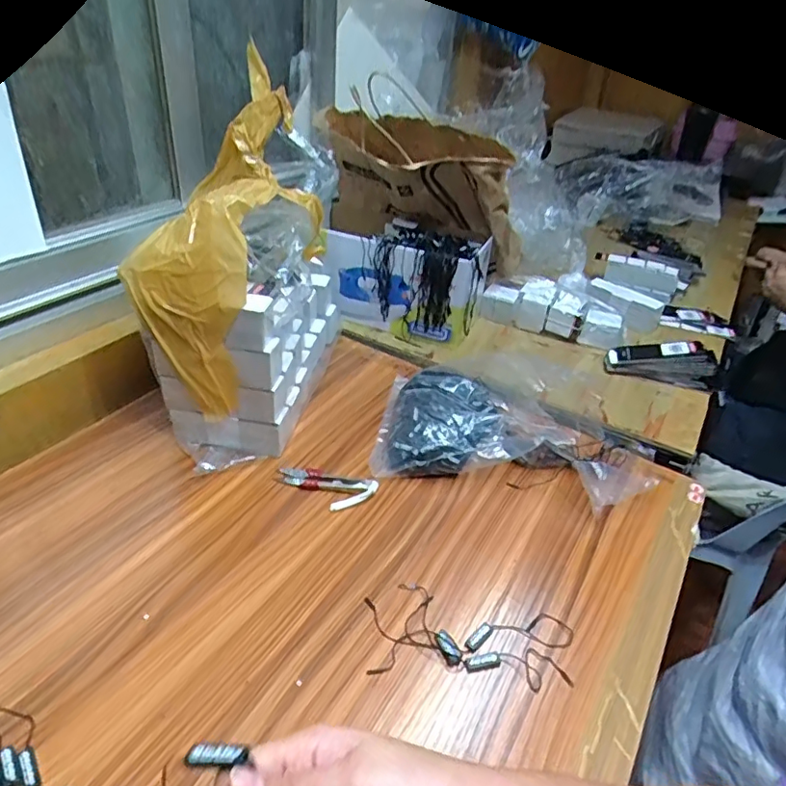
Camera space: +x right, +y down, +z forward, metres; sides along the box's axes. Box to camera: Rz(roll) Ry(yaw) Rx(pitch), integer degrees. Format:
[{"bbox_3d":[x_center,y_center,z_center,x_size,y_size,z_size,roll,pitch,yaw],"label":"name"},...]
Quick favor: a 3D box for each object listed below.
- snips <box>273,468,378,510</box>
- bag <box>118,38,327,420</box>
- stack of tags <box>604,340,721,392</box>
[{"bbox_3d":[-0.071,0.096,0.589,0.103,0.007,0.043,13,37,9],"label":"snips"},{"bbox_3d":[-0.164,-0.164,0.580,0.121,0.129,0.344,12,76,8],"label":"bag"},{"bbox_3d":[0.367,-0.047,0.784,0.137,0.048,0.046,13,37,10],"label":"stack of tags"}]

